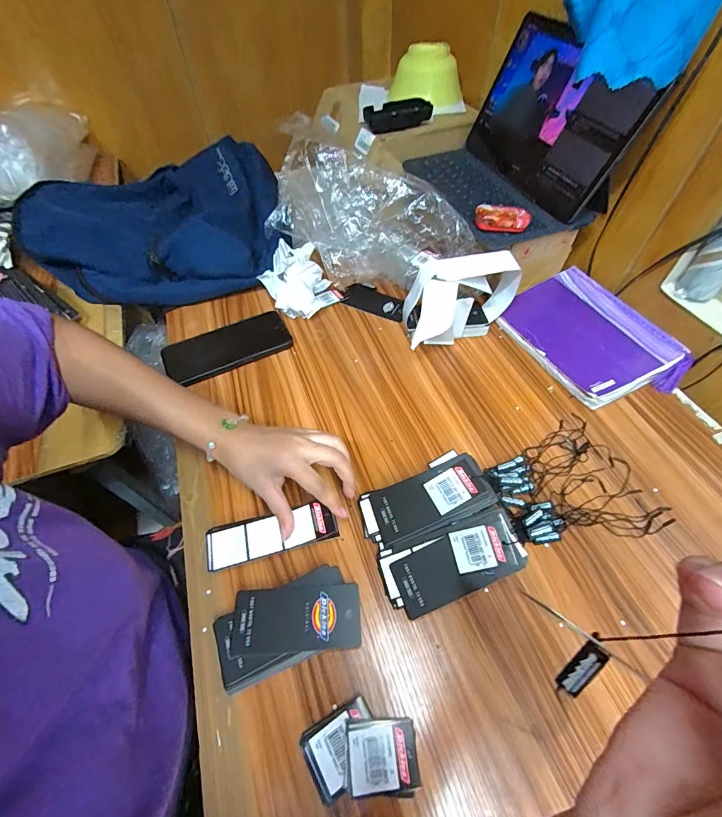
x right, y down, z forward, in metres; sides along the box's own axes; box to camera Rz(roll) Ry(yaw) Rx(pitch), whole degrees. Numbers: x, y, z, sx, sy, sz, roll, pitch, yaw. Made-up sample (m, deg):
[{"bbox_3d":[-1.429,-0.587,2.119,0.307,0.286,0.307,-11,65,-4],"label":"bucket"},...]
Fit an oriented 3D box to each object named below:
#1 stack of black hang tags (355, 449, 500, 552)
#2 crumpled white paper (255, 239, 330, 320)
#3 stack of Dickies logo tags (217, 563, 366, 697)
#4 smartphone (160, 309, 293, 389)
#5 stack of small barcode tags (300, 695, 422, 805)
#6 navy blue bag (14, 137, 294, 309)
[{"bbox_3d":[0.060,0.090,0.363,0.126,0.015,0.060,-25,55,8],"label":"stack of black hang tags"},{"bbox_3d":[-0.098,-0.196,0.573,0.108,0.053,0.134,-11,55,-7],"label":"crumpled white paper"},{"bbox_3d":[-0.061,0.186,0.322,0.120,0.016,0.067,-14,55,-9],"label":"stack of Dickies logo tags"},{"bbox_3d":[-0.186,-0.088,0.520,0.166,0.012,0.082,-24,57,-16],"label":"smartphone"},{"bbox_3d":[-0.001,0.252,0.275,0.082,0.015,0.054,-3,54,-2],"label":"stack of small barcode tags"},{"bbox_3d":[-0.347,-0.312,0.623,0.448,0.104,0.302,-2,54,-1],"label":"navy blue bag"}]

